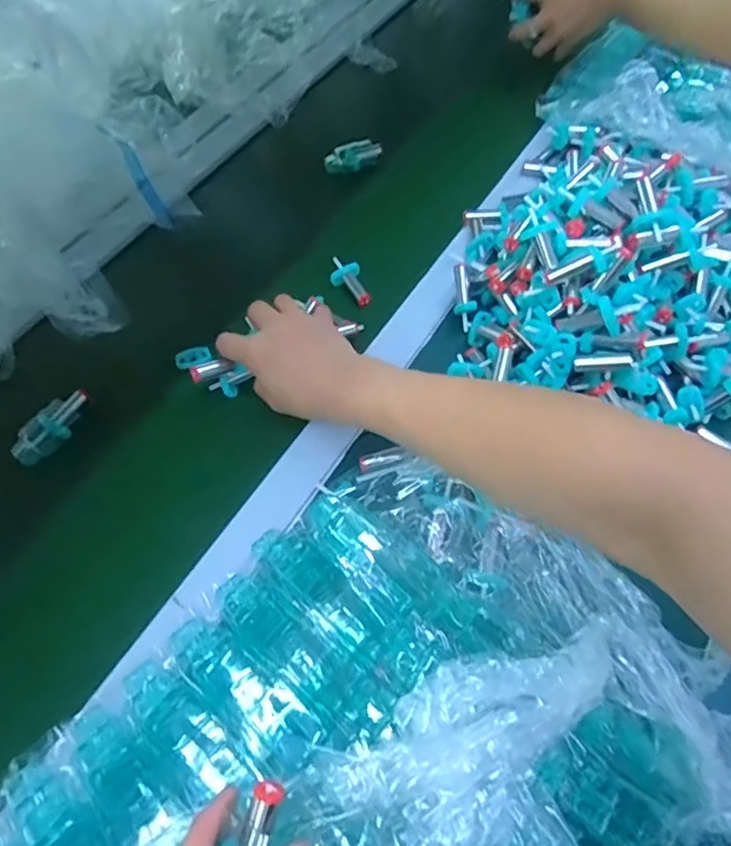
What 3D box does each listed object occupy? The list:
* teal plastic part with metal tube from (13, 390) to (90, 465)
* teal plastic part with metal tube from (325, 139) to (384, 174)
[{"bbox_3d":[-0.273,0.003,0.501,0.027,0.018,0.075,33,66,18],"label":"teal plastic part with metal tube"},{"bbox_3d":[-0.014,-0.309,0.668,0.064,0.023,0.025,-3,60,-1],"label":"teal plastic part with metal tube"}]

